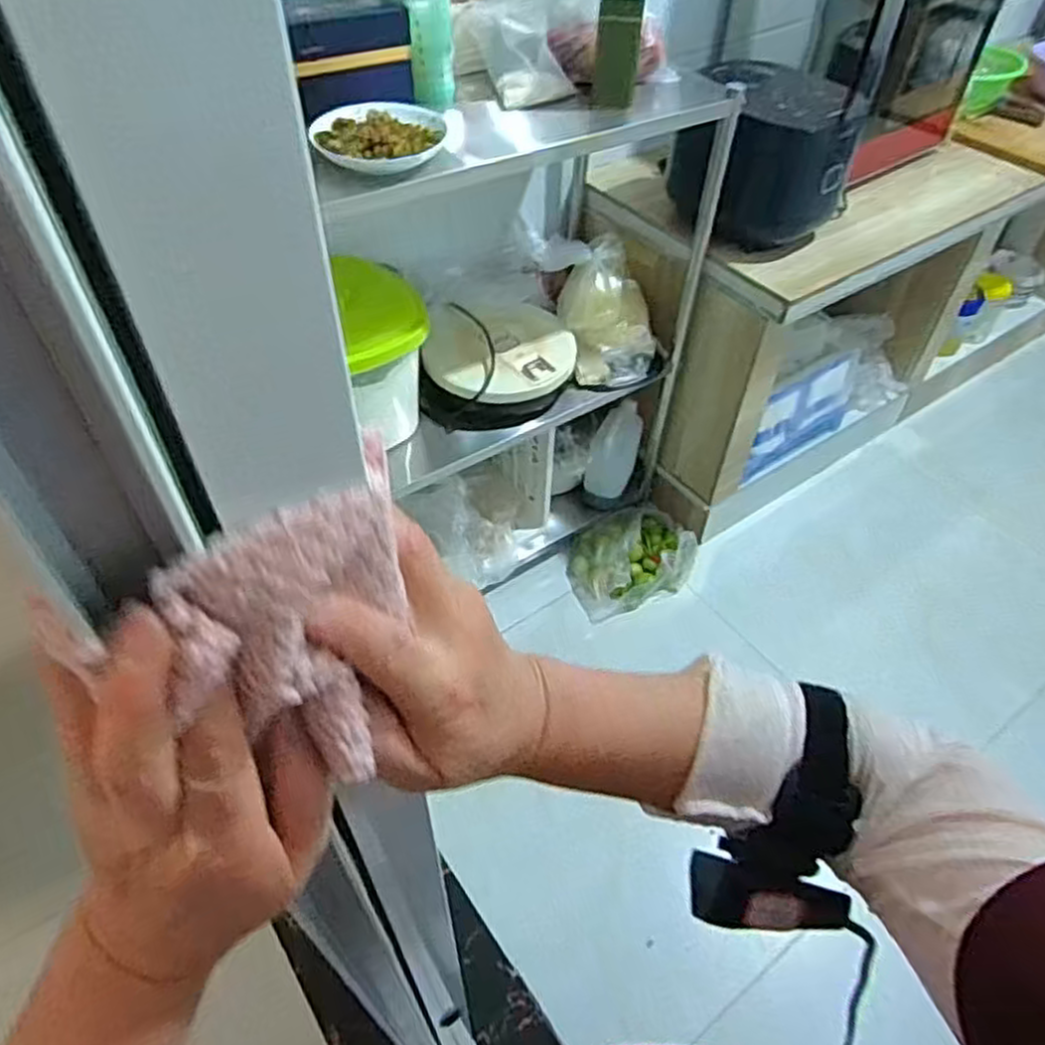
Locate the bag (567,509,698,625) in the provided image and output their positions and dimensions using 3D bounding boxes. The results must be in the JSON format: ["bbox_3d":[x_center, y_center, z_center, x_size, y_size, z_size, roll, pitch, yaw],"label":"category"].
[{"bbox_3d":[0.252,0.074,1.723,0.299,0.090,0.221,-21,53,-19],"label":"bag"}]

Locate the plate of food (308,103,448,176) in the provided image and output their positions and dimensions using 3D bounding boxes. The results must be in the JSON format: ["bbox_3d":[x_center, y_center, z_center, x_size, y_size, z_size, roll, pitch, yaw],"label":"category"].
[{"bbox_3d":[-0.186,-0.499,0.955,0.167,0.036,0.173,-2,49,-4],"label":"plate of food"}]

